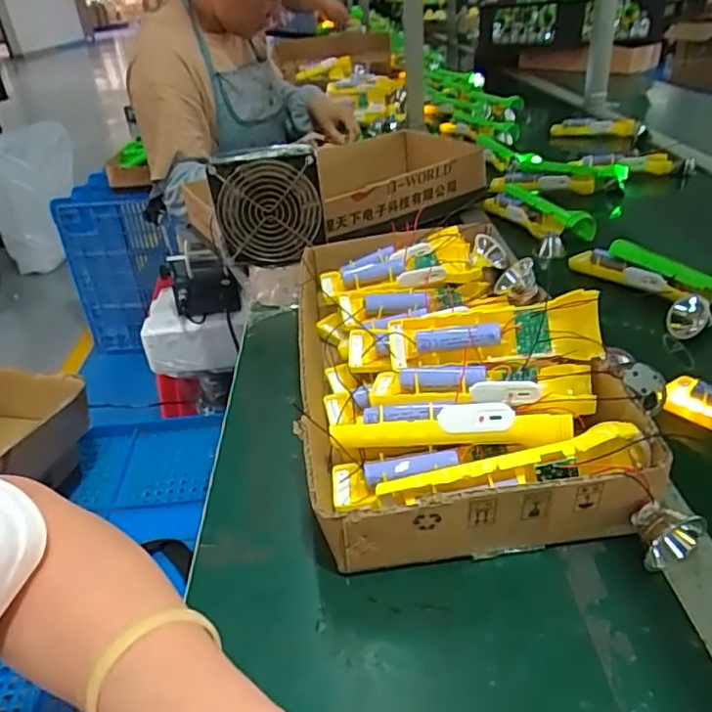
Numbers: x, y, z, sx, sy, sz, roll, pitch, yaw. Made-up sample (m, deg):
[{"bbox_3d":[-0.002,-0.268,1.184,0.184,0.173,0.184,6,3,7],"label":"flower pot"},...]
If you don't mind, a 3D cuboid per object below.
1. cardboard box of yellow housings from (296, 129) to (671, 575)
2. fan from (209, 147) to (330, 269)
[{"bbox_3d":[0.063,-0.011,0.548,0.228,0.091,0.422,-8,32,-4],"label":"cardboard box of yellow housings"},{"bbox_3d":[-0.099,-0.165,0.696,0.120,0.123,0.033,-7,31,-2],"label":"fan"}]

